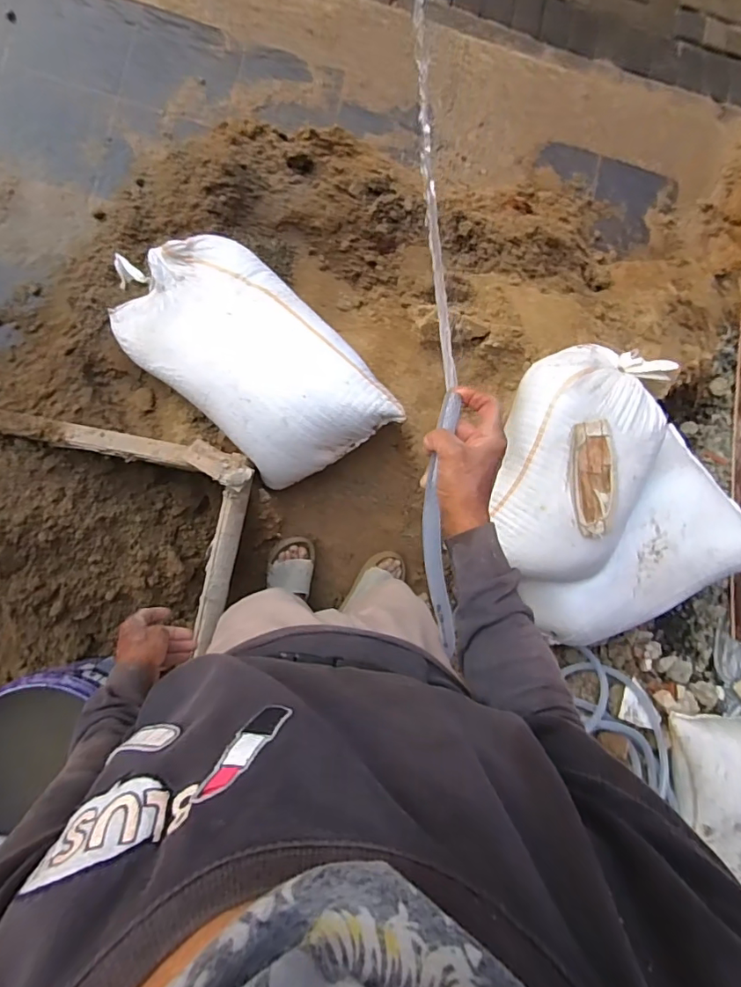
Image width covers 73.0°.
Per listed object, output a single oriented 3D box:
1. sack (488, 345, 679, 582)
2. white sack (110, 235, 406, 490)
[{"bbox_3d":[0.446,-0.063,1.067,0.304,0.165,0.493,11,88,-8],"label":"sack"},{"bbox_3d":[-0.284,-0.312,1.105,0.719,0.207,0.334,40,81,11],"label":"white sack"}]

